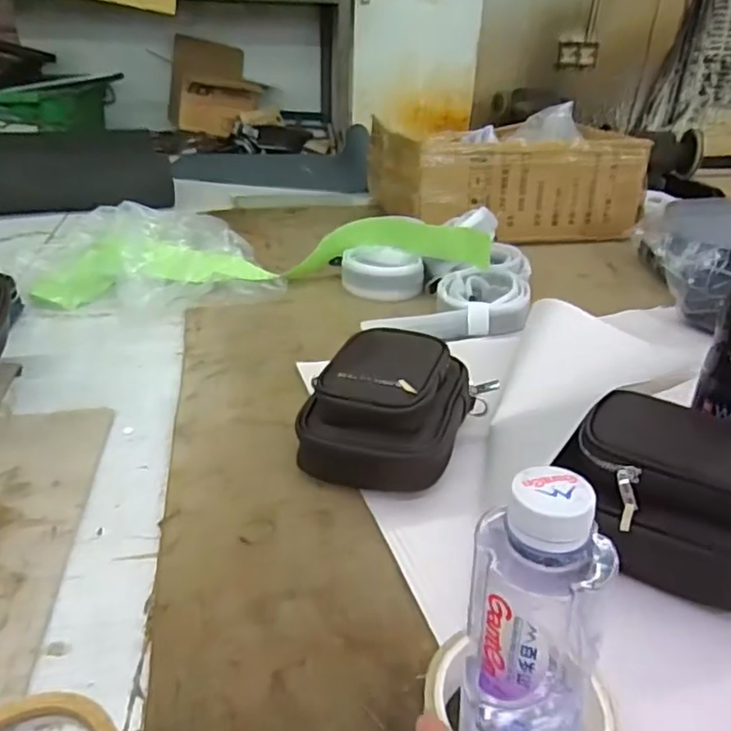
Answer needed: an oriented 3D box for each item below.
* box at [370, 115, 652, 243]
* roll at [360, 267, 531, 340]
[{"bbox_3d":[0.256,-0.351,1.163,0.436,0.176,0.304,-2,30,-8],"label":"box"},{"bbox_3d":[0.106,-0.080,0.788,0.202,0.058,0.124,5,30,5],"label":"roll"}]

